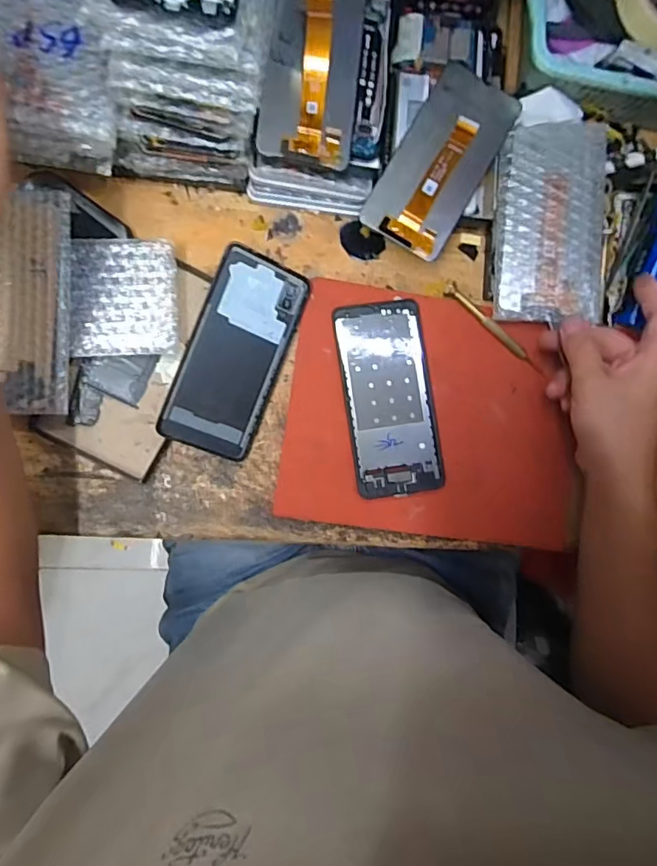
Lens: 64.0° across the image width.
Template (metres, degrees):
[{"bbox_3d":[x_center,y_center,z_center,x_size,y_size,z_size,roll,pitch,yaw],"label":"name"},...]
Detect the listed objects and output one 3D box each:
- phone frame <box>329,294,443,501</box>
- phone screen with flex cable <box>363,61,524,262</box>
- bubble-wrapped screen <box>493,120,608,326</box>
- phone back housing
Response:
[{"bbox_3d":[0.052,-0.029,0.444,0.074,0.010,0.162,-8,93,-7],"label":"phone frame"},{"bbox_3d":[0.092,-0.223,0.429,0.072,0.008,0.158,30,85,-1],"label":"phone screen with flex cable"},{"bbox_3d":[0.190,-0.177,0.445,0.090,0.020,0.164,1,91,-8],"label":"bubble-wrapped screen"},{"bbox_3d":[-0.074,-0.064,0.427,0.074,0.012,0.164,22,89,-7],"label":"phone back housing"}]

